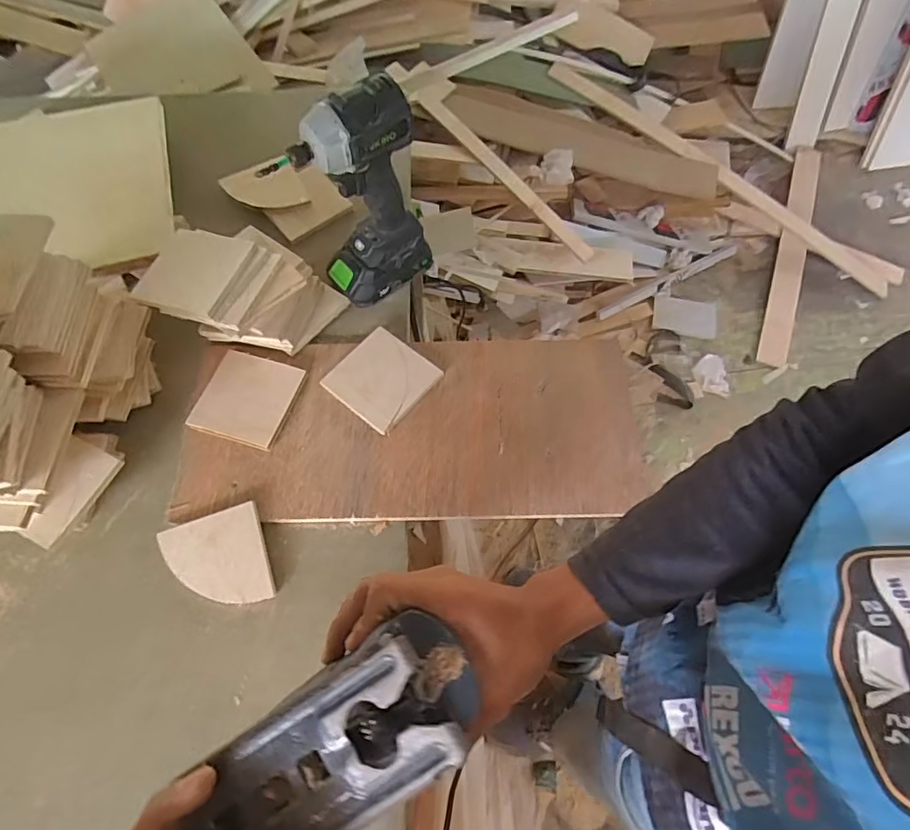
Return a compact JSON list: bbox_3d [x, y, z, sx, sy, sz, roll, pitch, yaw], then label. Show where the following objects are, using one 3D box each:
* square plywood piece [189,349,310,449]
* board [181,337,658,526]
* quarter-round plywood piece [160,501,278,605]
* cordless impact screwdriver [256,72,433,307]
[{"bbox_3d":[-0.230,-0.020,0.594,0.094,0.009,0.100,19,66,3],"label":"square plywood piece"},{"bbox_3d":[-0.044,0.011,0.597,0.496,0.012,0.211,-1,68,0],"label":"board"},{"bbox_3d":[-0.237,0.144,0.525,0.095,0.013,0.094,-18,66,-8],"label":"quarter-round plywood piece"},{"bbox_3d":[-0.097,-0.225,0.574,0.139,0.222,0.071,-34,72,-13],"label":"cordless impact screwdriver"}]

